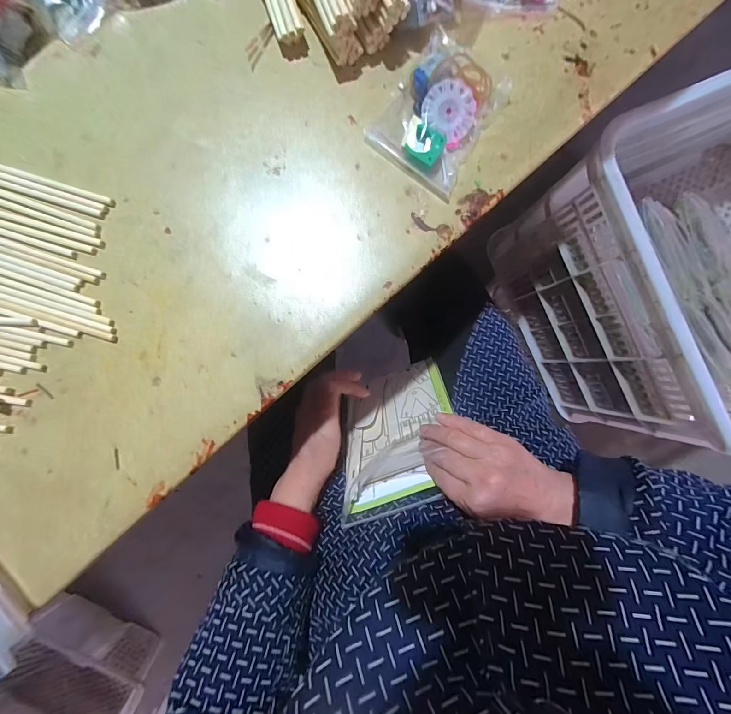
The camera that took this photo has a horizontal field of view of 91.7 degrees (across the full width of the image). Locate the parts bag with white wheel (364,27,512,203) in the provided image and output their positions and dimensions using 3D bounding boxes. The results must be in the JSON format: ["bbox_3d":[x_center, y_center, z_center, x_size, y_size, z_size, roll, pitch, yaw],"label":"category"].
[{"bbox_3d":[0.061,-0.190,0.272,0.079,0.022,0.102,37,85,1],"label":"parts bag with white wheel"}]

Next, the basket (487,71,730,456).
[{"bbox_3d":[0.601,-0.170,0.563,0.608,0.319,0.403,-23,89,-4],"label":"basket"}]

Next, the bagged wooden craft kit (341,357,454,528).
[{"bbox_3d":[0.039,0.088,0.439,0.136,0.211,0.013,-18,124,14],"label":"bagged wooden craft kit"}]

